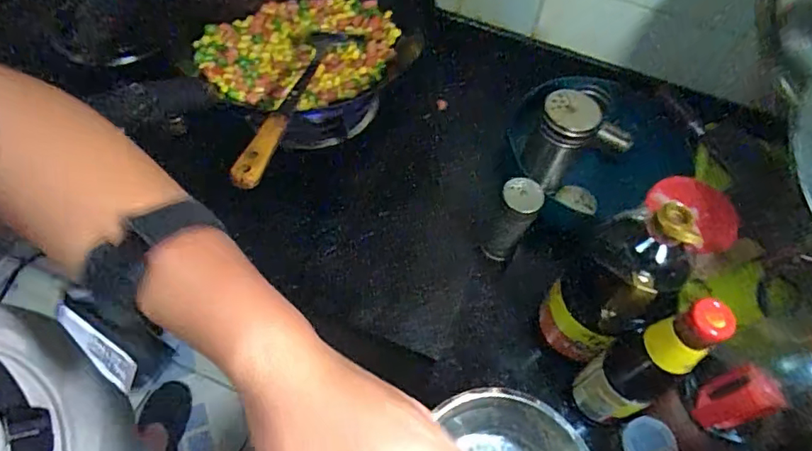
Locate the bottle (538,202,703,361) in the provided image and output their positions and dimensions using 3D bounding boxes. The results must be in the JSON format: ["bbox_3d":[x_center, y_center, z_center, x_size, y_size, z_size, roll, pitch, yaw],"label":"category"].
[{"bbox_3d":[0.224,0.058,0.576,0.093,0.246,0.091,2,57,-2],"label":"bottle"}]

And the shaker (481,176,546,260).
[{"bbox_3d":[0.138,-0.006,0.687,0.048,0.115,0.055,24,59,12],"label":"shaker"}]

